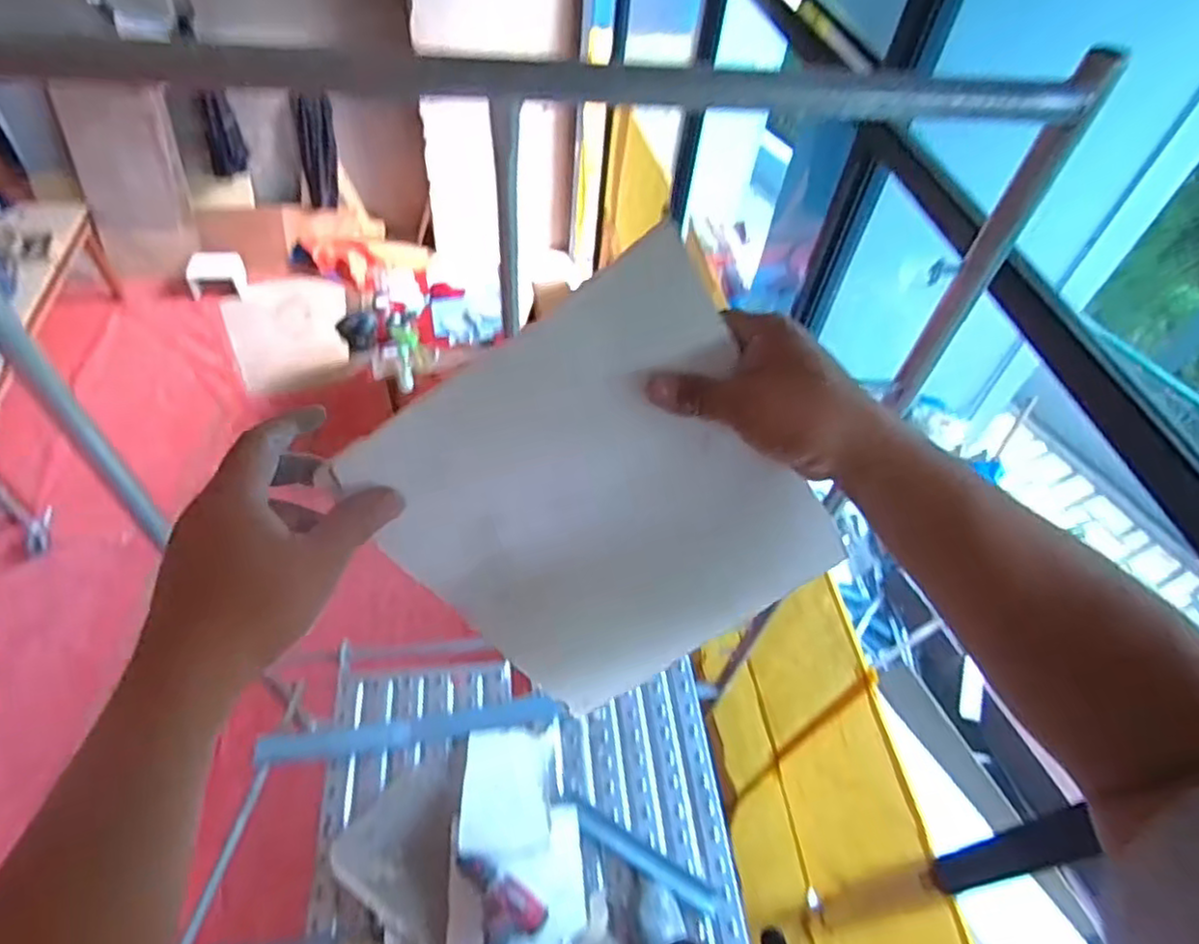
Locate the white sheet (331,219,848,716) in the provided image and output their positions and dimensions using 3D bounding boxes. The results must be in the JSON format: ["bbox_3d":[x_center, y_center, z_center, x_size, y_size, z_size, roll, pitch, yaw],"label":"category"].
[{"bbox_3d":[0.012,0.030,0.409,0.219,0.258,0.019,-34,29,4],"label":"white sheet"}]

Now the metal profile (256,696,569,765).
[{"bbox_3d":[-0.392,0.547,1.422,0.627,0.022,0.059,-5,52,-10],"label":"metal profile"}]

